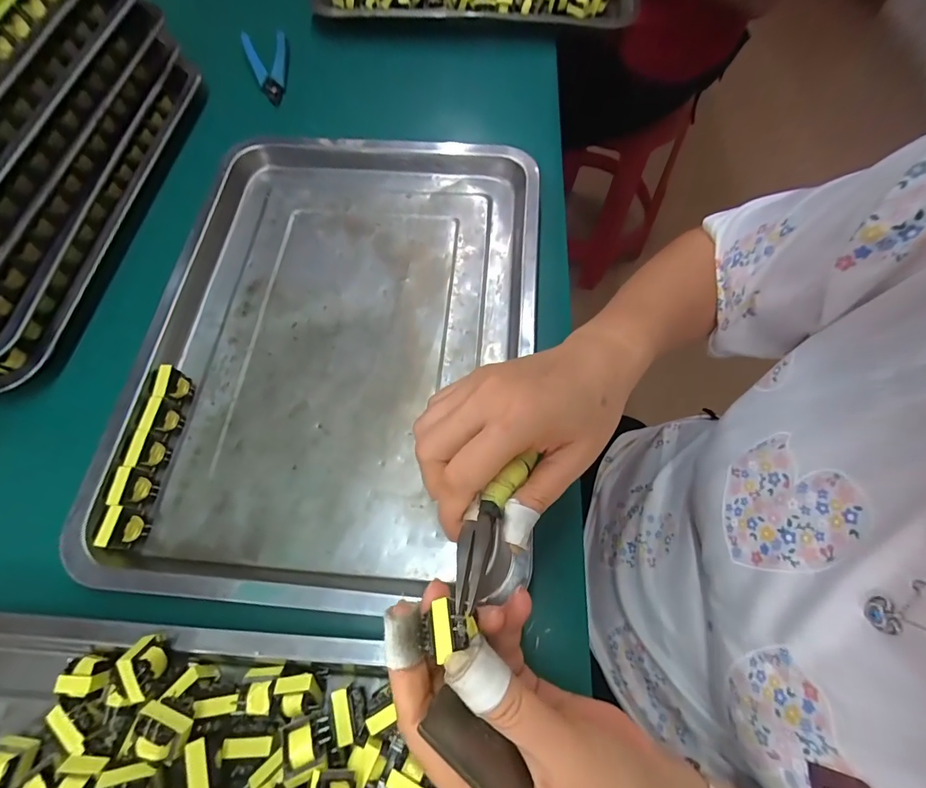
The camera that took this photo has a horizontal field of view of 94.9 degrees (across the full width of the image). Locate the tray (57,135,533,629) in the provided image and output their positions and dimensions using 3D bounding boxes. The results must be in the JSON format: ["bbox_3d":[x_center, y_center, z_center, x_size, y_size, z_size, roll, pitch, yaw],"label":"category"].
[{"bbox_3d":[-0.094,-0.054,0.327,0.288,0.025,0.380,4,66,2],"label":"tray"}]

